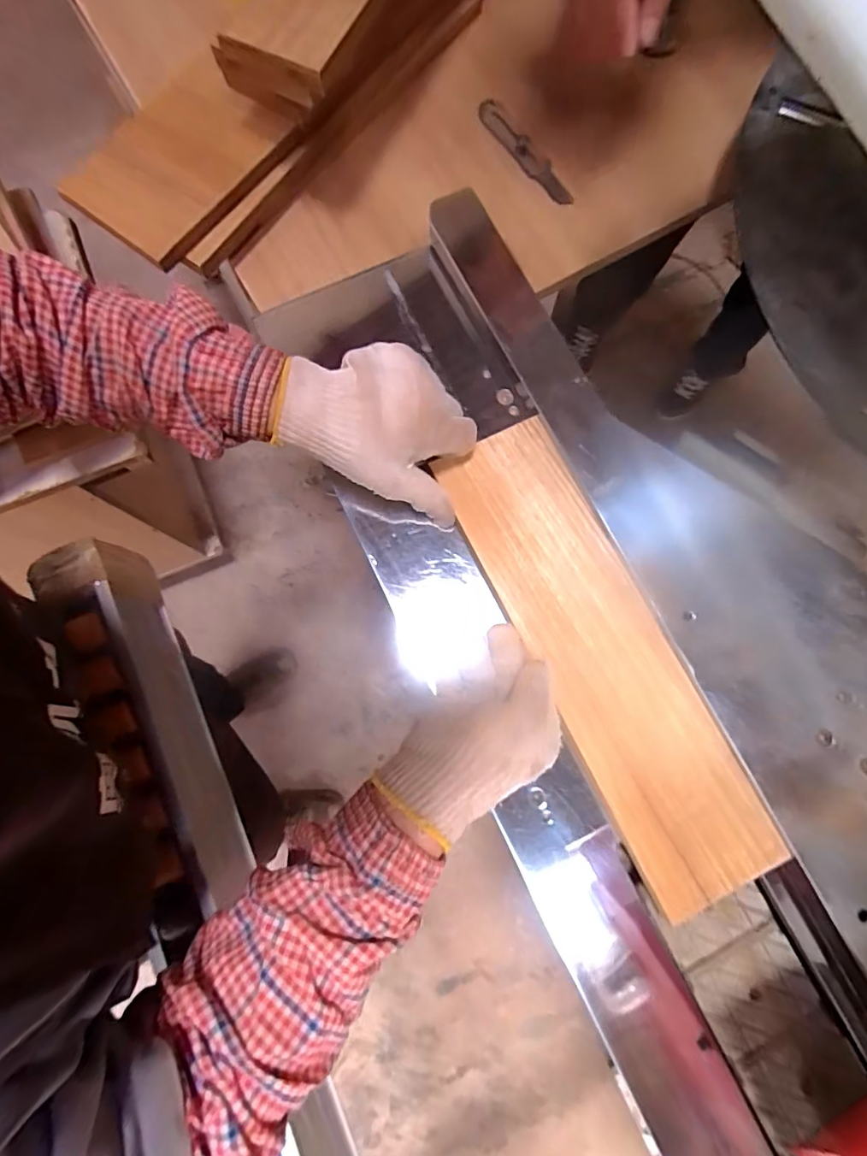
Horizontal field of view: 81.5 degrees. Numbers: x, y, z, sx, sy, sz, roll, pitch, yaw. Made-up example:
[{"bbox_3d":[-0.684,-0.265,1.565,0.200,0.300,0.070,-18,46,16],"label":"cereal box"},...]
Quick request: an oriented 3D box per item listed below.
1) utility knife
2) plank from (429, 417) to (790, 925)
[{"bbox_3d":[0.106,-0.495,0.582,0.023,0.021,0.167,-34,82,-7],"label":"utility knife"},{"bbox_3d":[0.124,0.053,0.382,0.100,0.011,0.365,-25,81,-5],"label":"plank"}]

